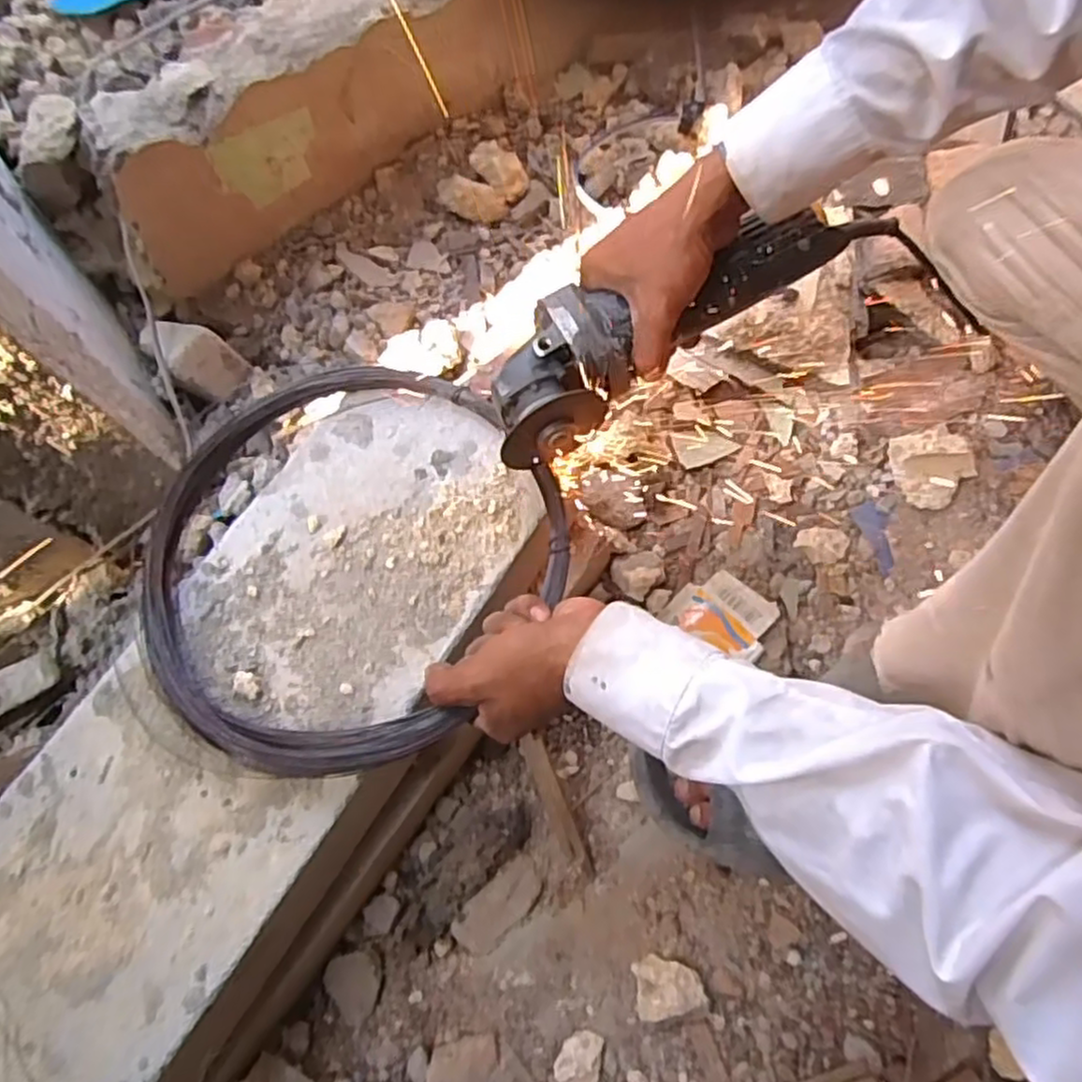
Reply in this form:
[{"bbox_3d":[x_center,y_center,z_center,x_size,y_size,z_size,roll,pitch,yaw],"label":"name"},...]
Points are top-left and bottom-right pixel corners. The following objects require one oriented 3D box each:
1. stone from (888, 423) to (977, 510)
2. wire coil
[{"bbox_3d":[0.348,-0.067,0.653,0.066,0.034,0.066,-2,69,4],"label":"stone"},{"bbox_3d":[-0.136,0.004,0.509,0.280,0.034,0.301,-1,67,1],"label":"wire coil"}]

